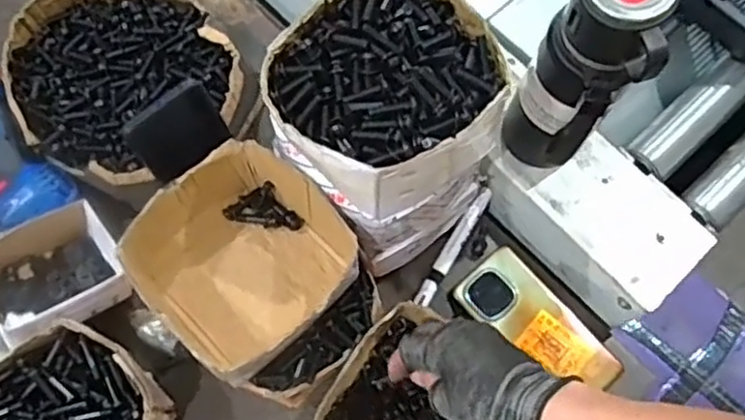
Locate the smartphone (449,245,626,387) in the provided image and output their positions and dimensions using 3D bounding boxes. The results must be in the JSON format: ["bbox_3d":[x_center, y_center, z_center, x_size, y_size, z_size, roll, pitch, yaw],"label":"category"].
[{"bbox_3d":[0.160,0.112,0.670,0.071,0.009,0.160,-42,78,-14],"label":"smartphone"}]

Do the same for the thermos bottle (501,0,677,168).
[{"bbox_3d":[0.162,-0.100,0.561,0.074,0.247,0.075,1,71,-2],"label":"thermos bottle"}]

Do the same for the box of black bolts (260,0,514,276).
[{"bbox_3d":[0.013,-0.065,0.567,0.173,0.196,0.150,-34,76,-13],"label":"box of black bolts"}]

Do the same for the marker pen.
[{"bbox_3d":[0.082,0.036,0.697,0.015,0.013,0.139,31,73,8],"label":"marker pen"}]

